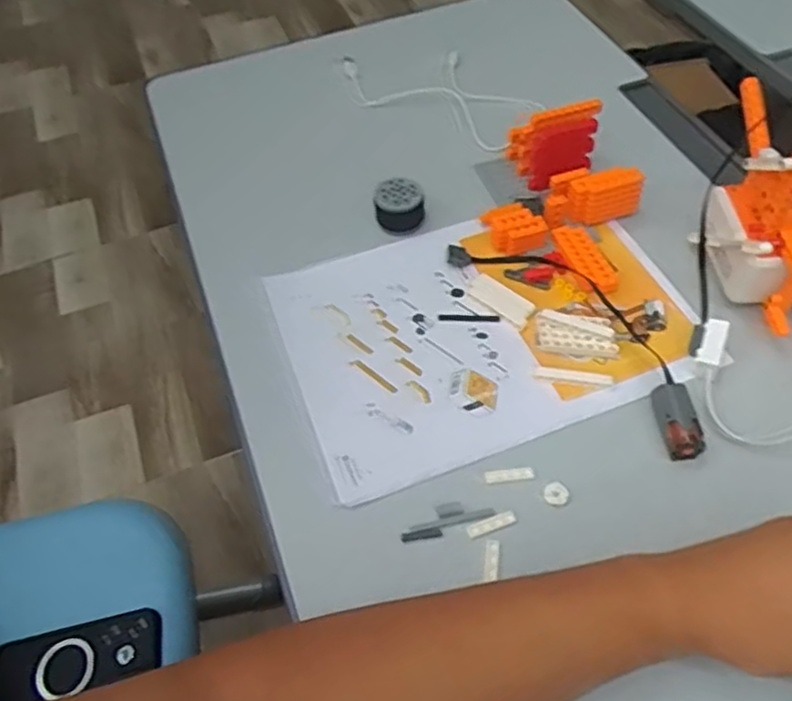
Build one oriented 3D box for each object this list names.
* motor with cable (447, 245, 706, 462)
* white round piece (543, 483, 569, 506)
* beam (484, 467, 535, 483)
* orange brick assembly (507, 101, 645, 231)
[{"bbox_3d":[0.142,-0.023,0.522,0.070,0.021,0.243,-34,59,-18],"label":"motor with cable"},{"bbox_3d":[0.103,0.092,0.451,0.015,0.004,0.015,-2,55,3],"label":"white round piece"},{"bbox_3d":[0.074,0.082,0.462,0.032,0.004,0.009,-5,55,1],"label":"beam"},{"bbox_3d":[0.152,-0.161,0.599,0.083,0.054,0.106,-13,55,-5],"label":"orange brick assembly"}]

